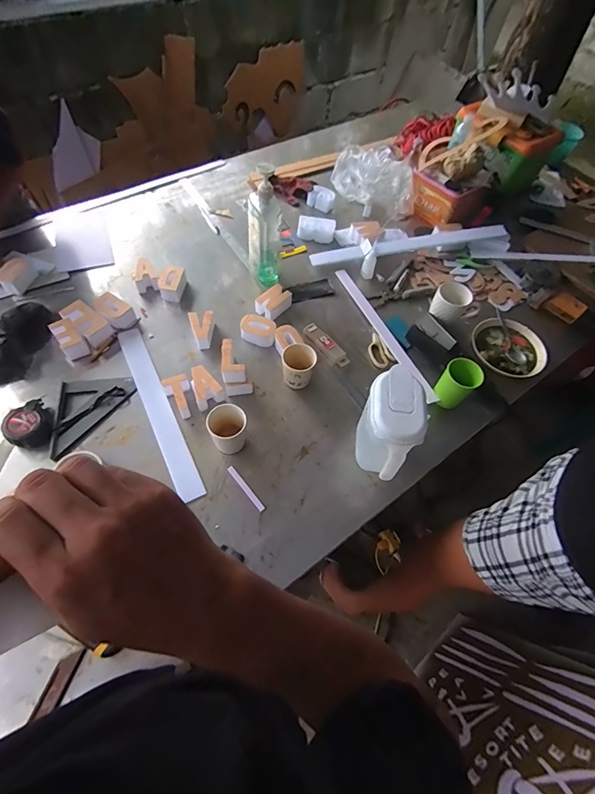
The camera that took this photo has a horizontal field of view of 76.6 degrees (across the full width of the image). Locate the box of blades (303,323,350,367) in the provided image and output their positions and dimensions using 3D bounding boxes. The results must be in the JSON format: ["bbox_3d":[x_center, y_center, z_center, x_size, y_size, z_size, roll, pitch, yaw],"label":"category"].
[{"bbox_3d":[0.071,-0.128,0.917,0.041,0.015,0.138,-32,66,-21],"label":"box of blades"}]

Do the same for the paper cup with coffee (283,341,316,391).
[{"bbox_3d":[0.001,-0.064,0.834,0.069,0.091,0.071,2,59,-3],"label":"paper cup with coffee"}]

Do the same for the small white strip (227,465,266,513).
[{"bbox_3d":[-0.101,0.178,0.735,0.013,0.004,0.109,-36,68,-23],"label":"small white strip"}]

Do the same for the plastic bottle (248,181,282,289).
[{"bbox_3d":[-0.082,-0.388,0.933,0.078,0.240,0.089,-2,59,-6],"label":"plastic bottle"}]

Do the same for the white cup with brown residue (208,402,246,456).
[{"bbox_3d":[-0.137,0.064,0.742,0.073,0.101,0.066,-6,60,-8],"label":"white cup with brown residue"}]

